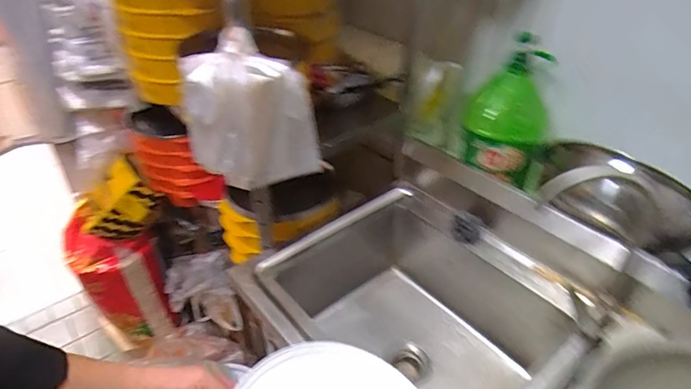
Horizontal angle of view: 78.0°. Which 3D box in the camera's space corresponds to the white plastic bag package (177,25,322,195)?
[{"bbox_3d":[-0.164,-0.136,0.771,0.213,0.265,0.112,-18,41,-25],"label":"white plastic bag package"}]

